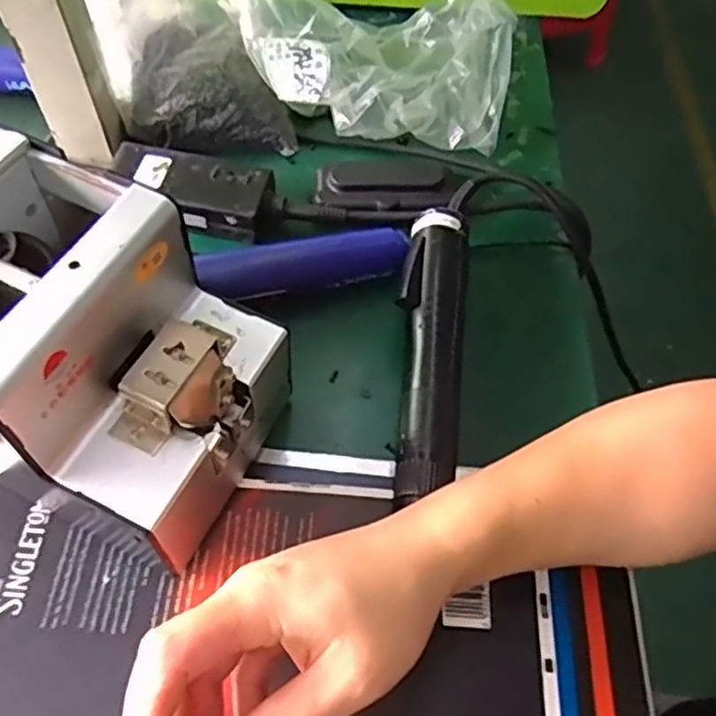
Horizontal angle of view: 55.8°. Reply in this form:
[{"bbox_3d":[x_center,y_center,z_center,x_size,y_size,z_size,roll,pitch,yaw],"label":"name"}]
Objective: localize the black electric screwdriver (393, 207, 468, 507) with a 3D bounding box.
[{"bbox_3d":[0.043,-0.004,0.419,0.040,0.046,0.190,6,59,2],"label":"black electric screwdriver"}]

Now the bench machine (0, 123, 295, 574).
[{"bbox_3d":[-0.143,-0.004,0.349,0.176,0.149,0.123,27,62,13],"label":"bench machine"}]

